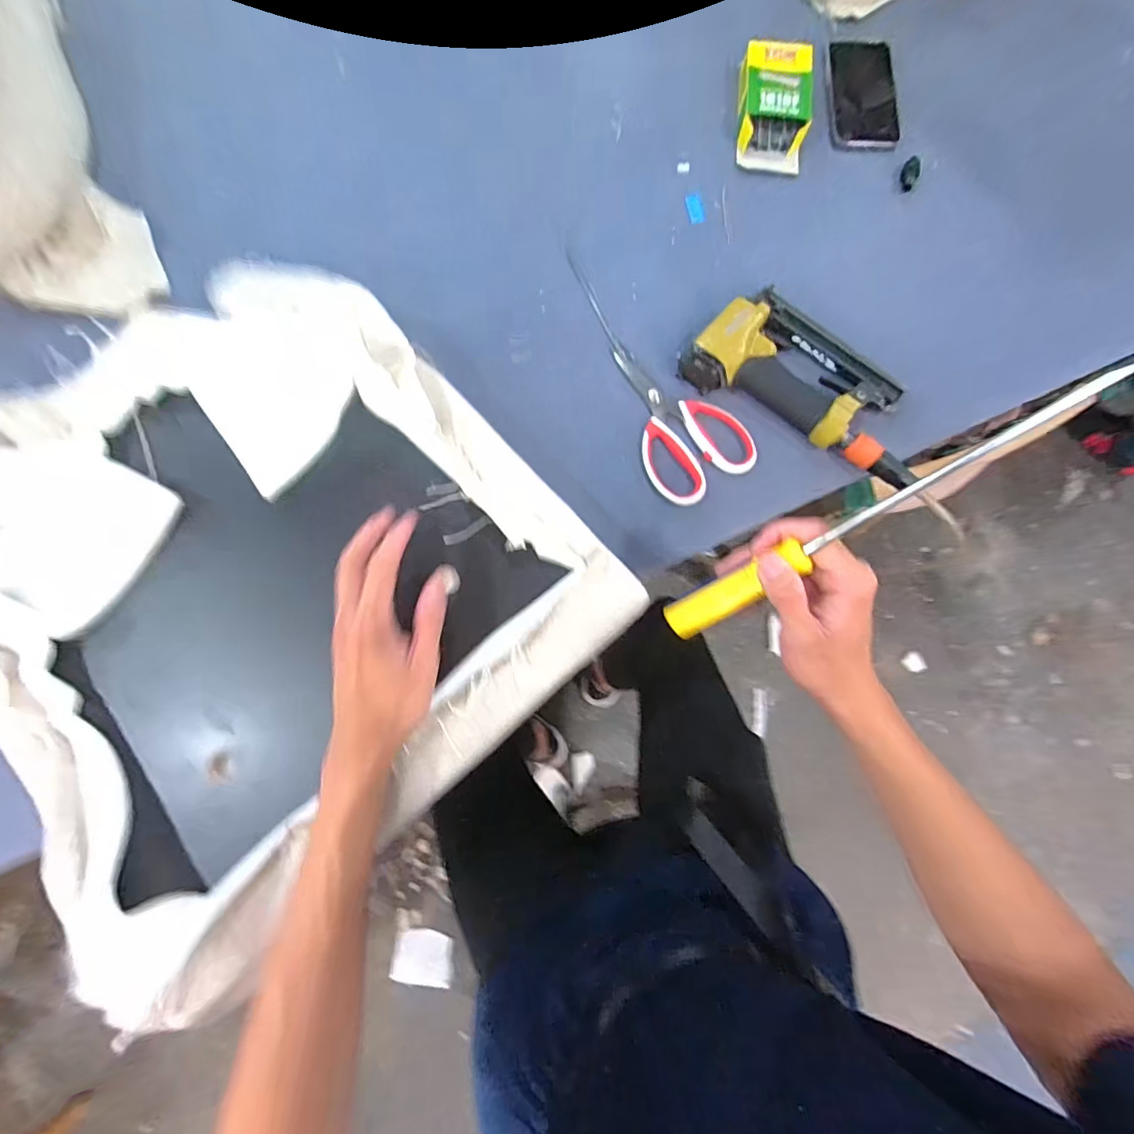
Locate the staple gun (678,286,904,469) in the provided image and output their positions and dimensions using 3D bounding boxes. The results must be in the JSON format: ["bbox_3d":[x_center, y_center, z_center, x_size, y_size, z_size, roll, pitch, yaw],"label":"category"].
[{"bbox_3d":[0.236,-0.200,0.513,0.207,0.038,0.125,33,79,6],"label":"staple gun"}]

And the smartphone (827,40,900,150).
[{"bbox_3d":[0.367,-0.597,0.624,0.088,0.014,0.177,7,77,1],"label":"smartphone"}]

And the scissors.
[{"bbox_3d":[0.095,-0.206,0.524,0.105,0.012,0.290,-20,79,-6],"label":"scissors"}]

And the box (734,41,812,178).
[{"bbox_3d":[0.246,-0.552,0.597,0.079,0.040,0.152,6,77,0],"label":"box"}]

